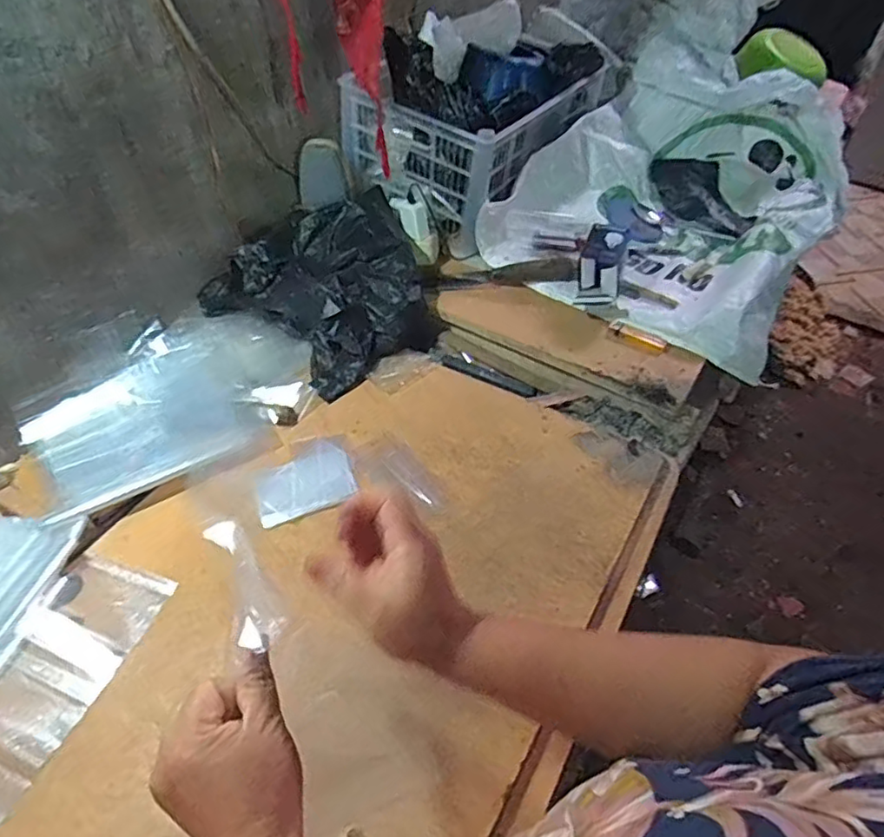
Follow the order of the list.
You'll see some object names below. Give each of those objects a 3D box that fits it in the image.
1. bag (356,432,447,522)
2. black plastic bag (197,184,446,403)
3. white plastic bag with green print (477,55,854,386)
[{"bbox_3d":[-0.048,0.073,0.734,0.067,0.012,0.132,-26,52,-23],"label":"bag"},{"bbox_3d":[-0.163,-0.196,0.906,0.294,0.142,0.282,29,56,21],"label":"black plastic bag"},{"bbox_3d":[0.406,-0.387,1.010,0.453,0.222,0.612,28,55,20],"label":"white plastic bag with green print"}]

